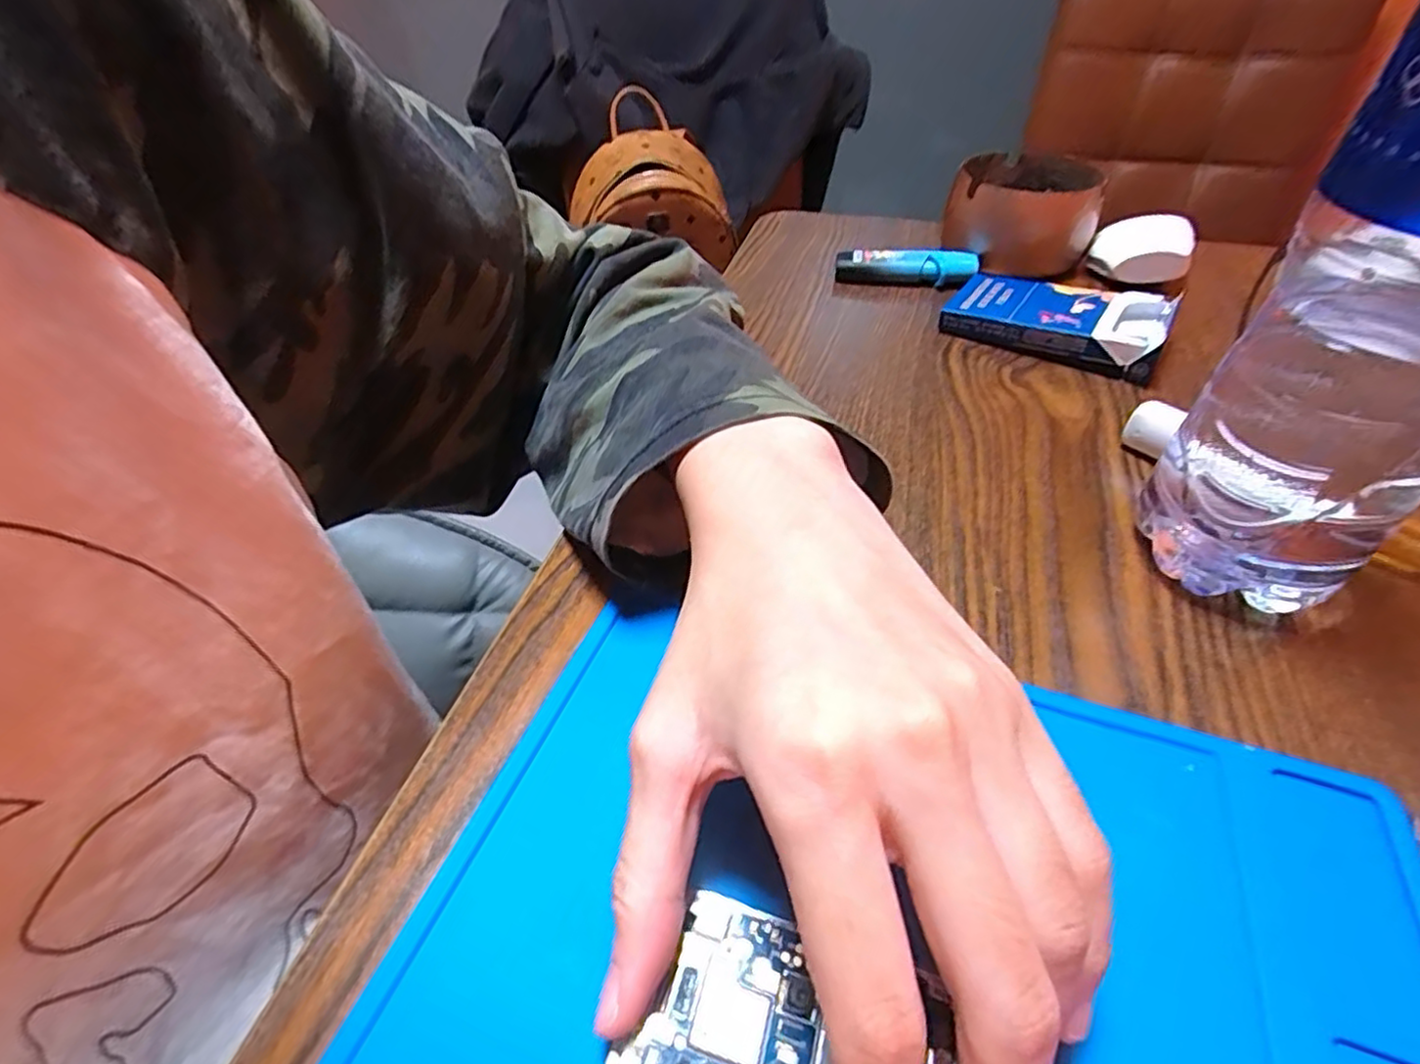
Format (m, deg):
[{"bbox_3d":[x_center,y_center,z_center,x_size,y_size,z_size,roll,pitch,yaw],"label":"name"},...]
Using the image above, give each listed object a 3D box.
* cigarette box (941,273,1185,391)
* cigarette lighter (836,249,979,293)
[{"bbox_3d":[0.179,-0.111,0.356,0.104,0.021,0.053,24,49,25],"label":"cigarette box"},{"bbox_3d":[0.117,-0.157,0.409,0.081,0.020,0.018,9,45,11],"label":"cigarette lighter"}]

